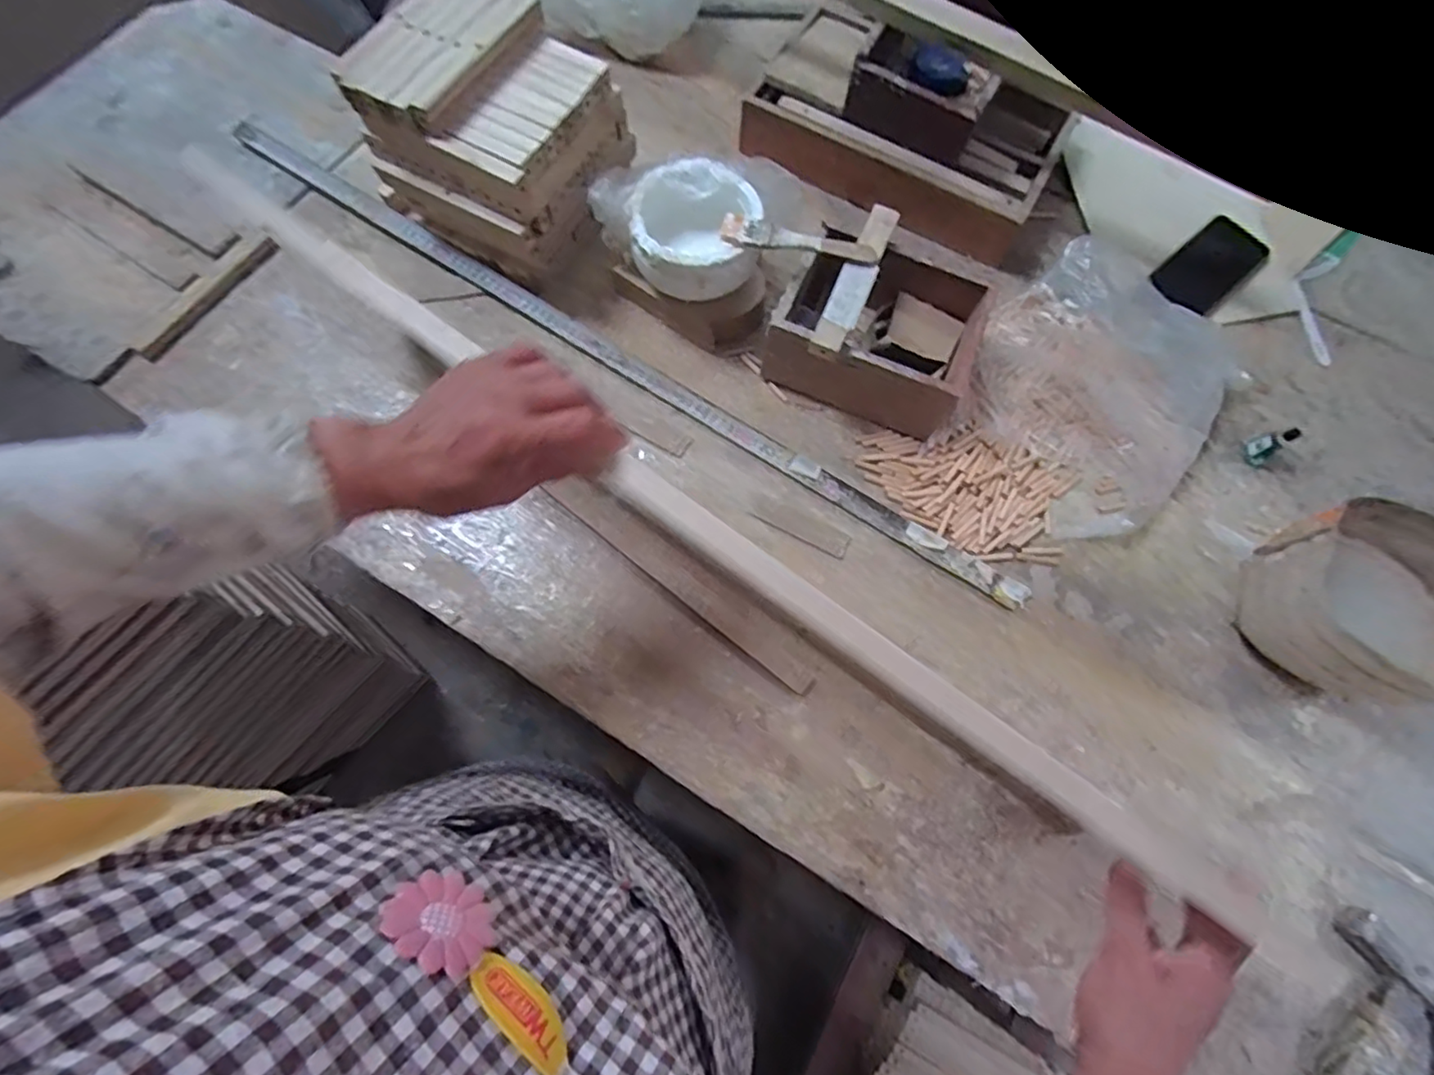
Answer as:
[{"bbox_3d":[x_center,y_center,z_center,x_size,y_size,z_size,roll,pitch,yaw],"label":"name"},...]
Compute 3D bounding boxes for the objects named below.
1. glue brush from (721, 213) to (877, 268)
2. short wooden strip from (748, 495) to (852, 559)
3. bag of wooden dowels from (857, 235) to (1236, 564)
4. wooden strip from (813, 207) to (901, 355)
[{"bbox_3d":[0.075,-0.268,0.560,0.141,0.012,0.031,11,72,2],"label":"glue brush"},{"bbox_3d":[0.080,-0.012,0.594,0.097,0.004,0.025,26,74,7],"label":"short wooden strip"},{"bbox_3d":[0.350,-0.126,0.618,0.375,0.032,0.232,-43,78,-13],"label":"bag of wooden dowels"},{"bbox_3d":[0.130,-0.240,0.565,0.031,0.016,0.166,23,74,7],"label":"wooden strip"}]

